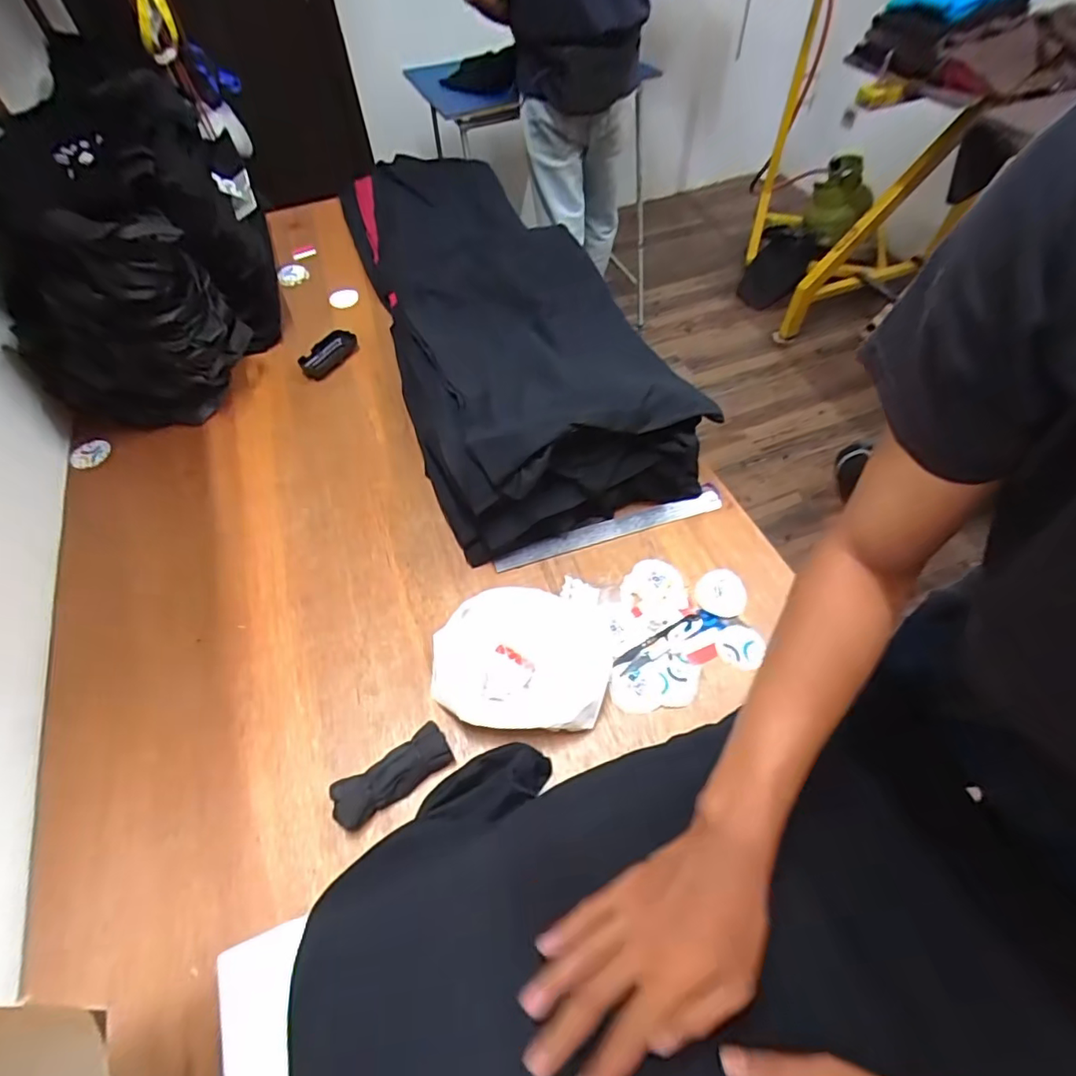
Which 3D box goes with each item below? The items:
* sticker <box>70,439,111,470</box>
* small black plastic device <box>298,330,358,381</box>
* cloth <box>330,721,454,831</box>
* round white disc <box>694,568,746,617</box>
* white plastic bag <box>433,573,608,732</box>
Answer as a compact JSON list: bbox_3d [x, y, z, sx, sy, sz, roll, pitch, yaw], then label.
[{"bbox_3d":[-0.702,-0.133,0.873,0.057,0.011,0.044,-38,64,-21],"label":"sticker"},{"bbox_3d":[-0.371,-0.323,0.976,0.059,0.019,0.114,31,62,20],"label":"small black plastic device"},{"bbox_3d":[-0.152,0.246,0.578,0.123,0.034,0.047,-32,62,-18],"label":"cloth"},{"bbox_3d":[0.231,0.070,0.705,0.061,0.012,0.064,-1,57,1],"label":"round white disc"},{"bbox_3d":[-0.019,0.132,0.647,0.202,0.040,0.182,-3,57,-1],"label":"white plastic bag"}]

